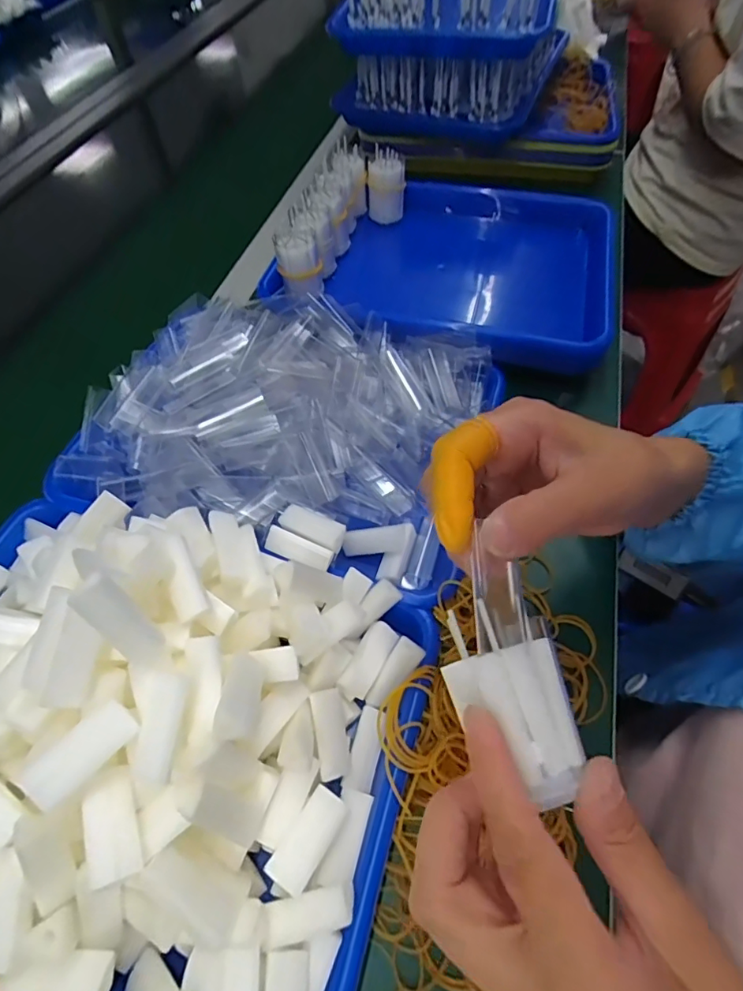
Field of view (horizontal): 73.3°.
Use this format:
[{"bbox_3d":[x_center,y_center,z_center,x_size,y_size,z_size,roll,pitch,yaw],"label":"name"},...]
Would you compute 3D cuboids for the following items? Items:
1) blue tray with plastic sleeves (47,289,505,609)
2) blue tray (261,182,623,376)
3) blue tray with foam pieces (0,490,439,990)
[{"bbox_3d":[-0.060,-0.065,0.408,0.338,0.070,0.240,14,59,11],"label":"blue tray with plastic sleeves"},{"bbox_3d":[0.089,-0.235,0.538,0.323,0.069,0.272,15,59,12],"label":"blue tray"},{"bbox_3d":[-0.146,0.104,0.264,0.331,0.121,0.237,13,59,11],"label":"blue tray with foam pieces"}]

